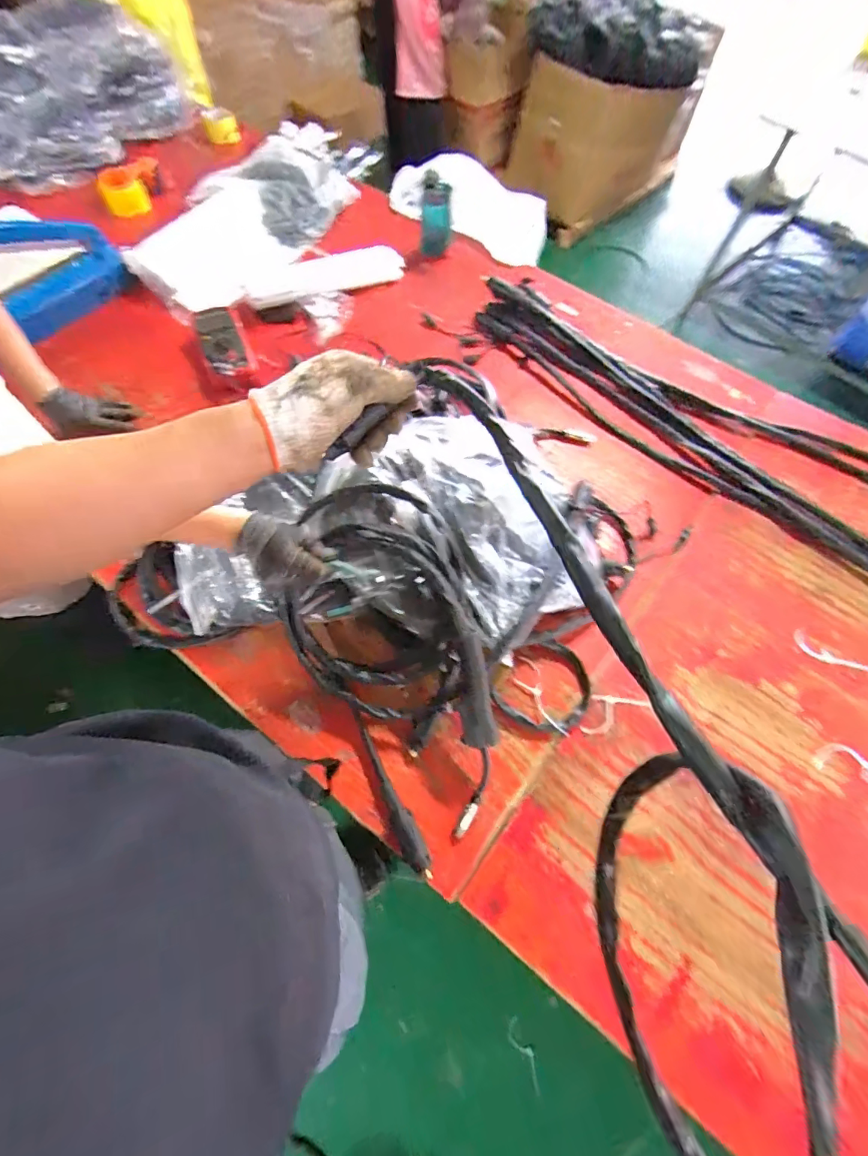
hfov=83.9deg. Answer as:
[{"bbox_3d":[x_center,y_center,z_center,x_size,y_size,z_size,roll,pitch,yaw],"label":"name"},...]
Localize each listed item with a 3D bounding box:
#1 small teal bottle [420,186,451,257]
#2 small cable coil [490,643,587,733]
[{"bbox_3d":[0.007,-0.882,1.182,0.060,0.138,0.051,22,65,8],"label":"small teal bottle"},{"bbox_3d":[0.170,0.164,0.759,0.152,0.025,0.139,1,64,-2],"label":"small cable coil"}]

